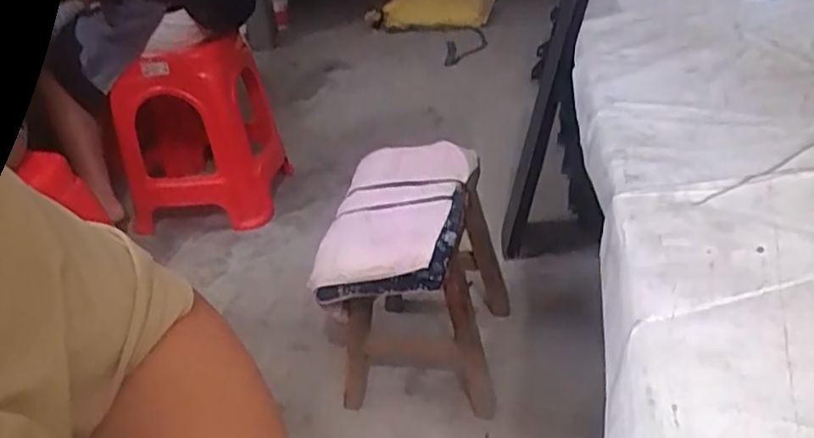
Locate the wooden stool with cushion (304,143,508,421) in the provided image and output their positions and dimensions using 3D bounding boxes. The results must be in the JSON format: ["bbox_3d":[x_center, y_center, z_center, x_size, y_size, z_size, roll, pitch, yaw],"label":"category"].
[{"bbox_3d":[0.025,0.119,1.166,0.244,0.379,0.340,1,31,15],"label":"wooden stool with cushion"}]

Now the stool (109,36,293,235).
[{"bbox_3d":[-0.537,-0.238,1.759,0.363,0.445,0.363,-3,30,9],"label":"stool"}]

